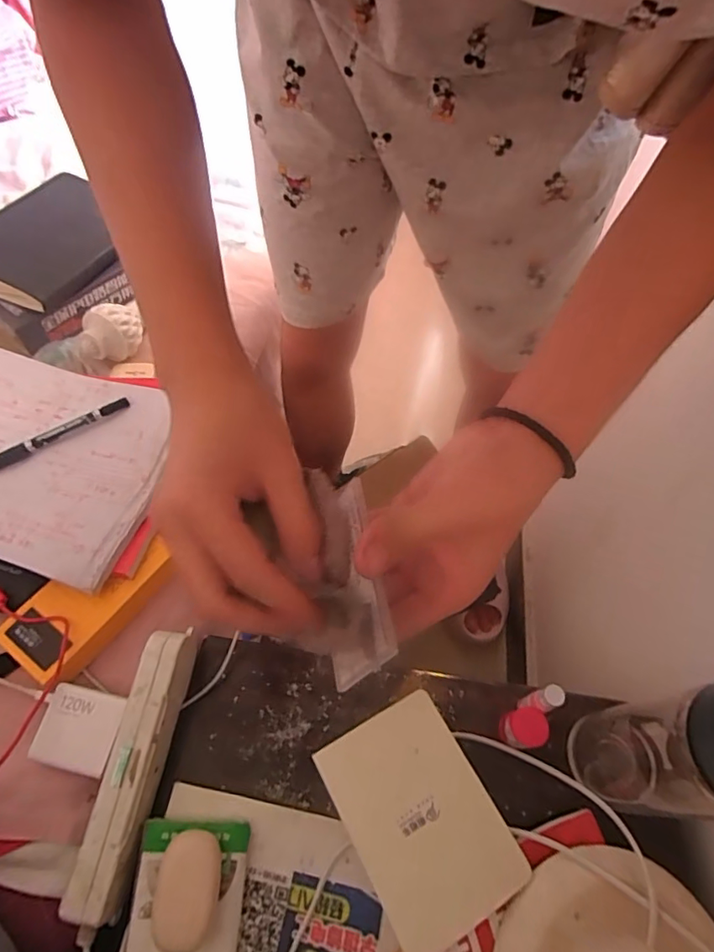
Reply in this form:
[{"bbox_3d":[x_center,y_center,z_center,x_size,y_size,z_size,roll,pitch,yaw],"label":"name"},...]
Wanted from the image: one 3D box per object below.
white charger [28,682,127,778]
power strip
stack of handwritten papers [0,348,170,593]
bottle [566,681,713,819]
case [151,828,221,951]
[{"bbox_3d":[-0.215,0.200,0.406,0.058,0.031,0.054,12,59,3],"label":"white charger"},{"bbox_3d":[-0.168,0.219,0.391,0.040,0.054,0.187,11,59,2],"label":"power strip"},{"bbox_3d":[-0.331,-0.027,0.510,0.297,0.022,0.206,16,59,11],"label":"stack of handwritten papers"},{"bbox_3d":[0.222,0.198,0.355,0.077,0.219,0.074,11,59,2],"label":"bottle"},{"bbox_3d":[-0.114,0.283,0.353,0.039,0.030,0.064,3,59,-3],"label":"case"}]

